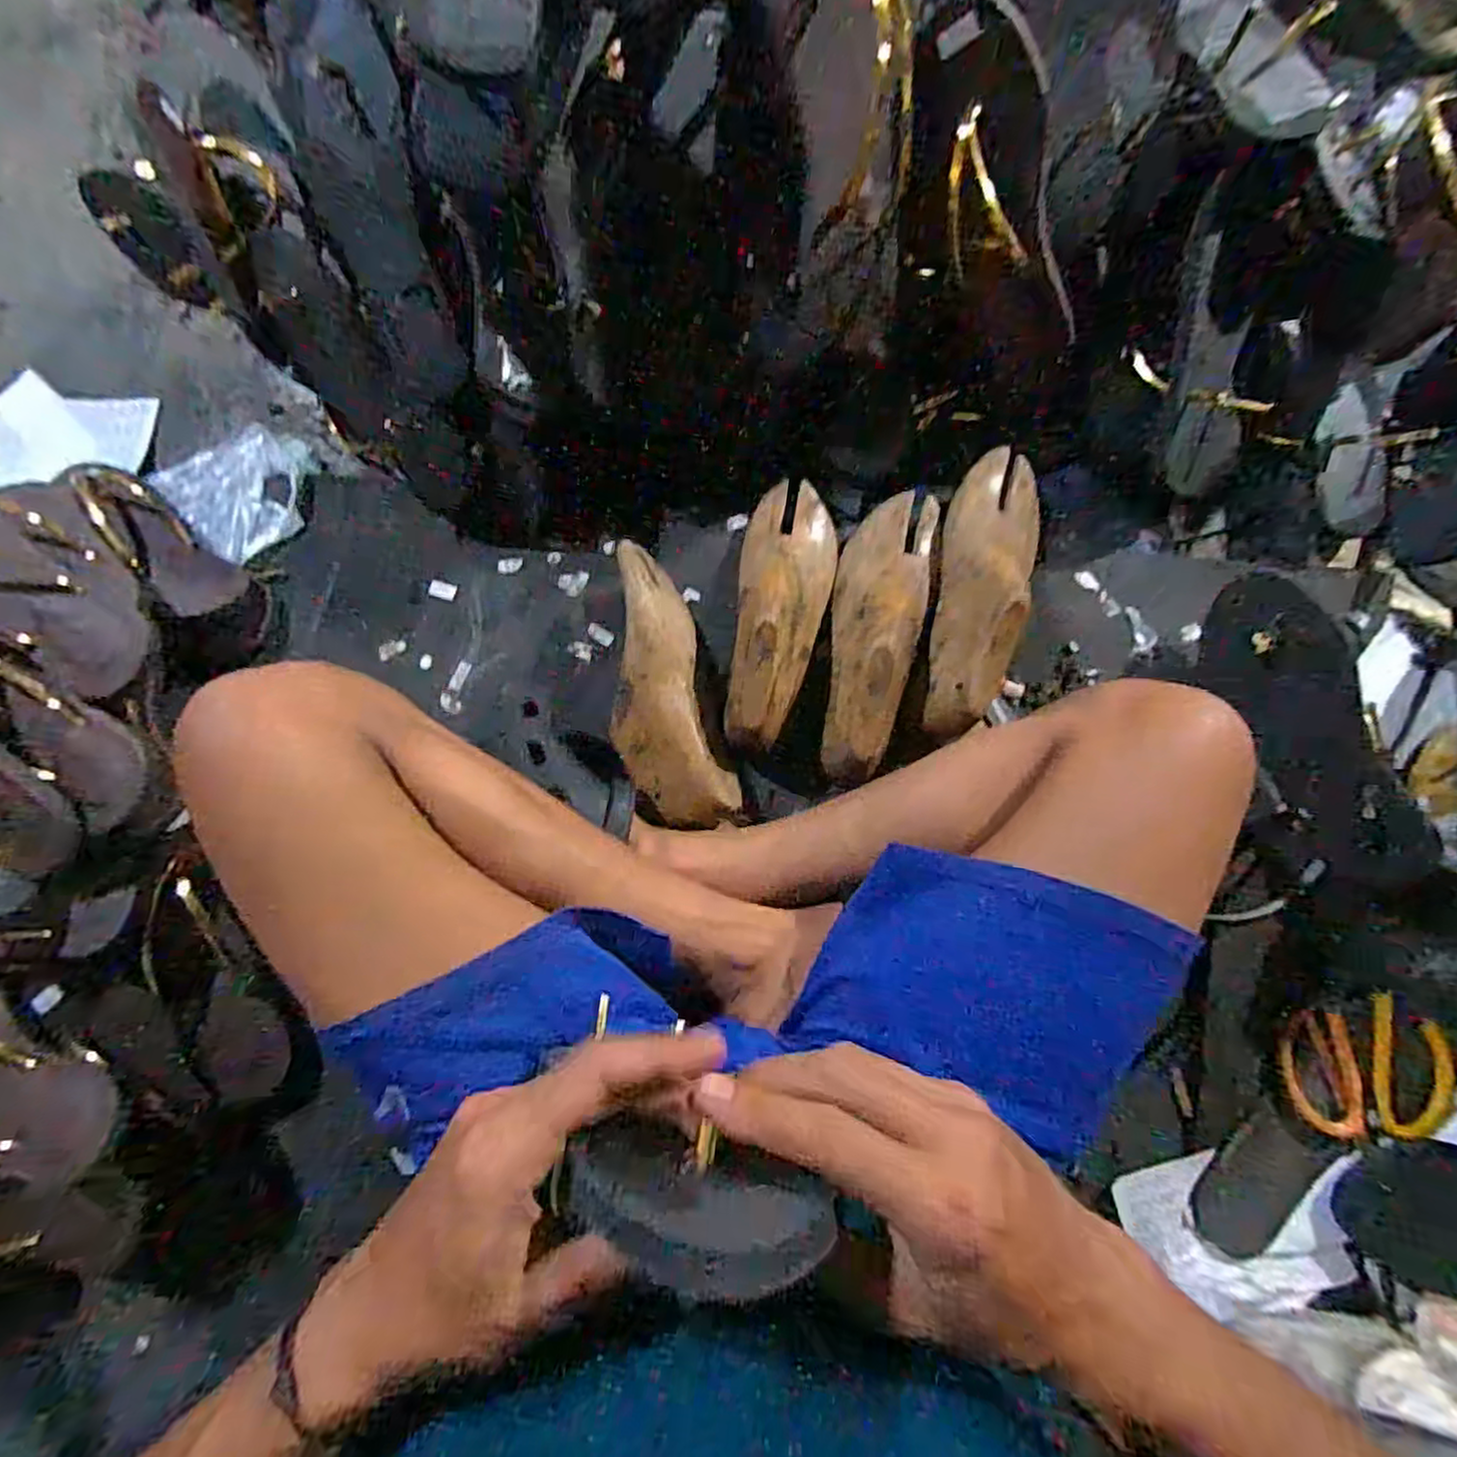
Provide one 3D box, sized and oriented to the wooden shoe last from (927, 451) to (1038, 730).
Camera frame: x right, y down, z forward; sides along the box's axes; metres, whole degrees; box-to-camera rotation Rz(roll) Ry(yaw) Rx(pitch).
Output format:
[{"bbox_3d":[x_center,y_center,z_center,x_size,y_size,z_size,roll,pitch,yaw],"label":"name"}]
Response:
[{"bbox_3d":[0.200,-0.111,0.557,0.076,0.063,0.232,15,69,6],"label":"wooden shoe last"}]

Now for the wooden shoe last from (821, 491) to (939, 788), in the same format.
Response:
[{"bbox_3d":[0.119,-0.080,0.567,0.078,0.068,0.251,11,71,6],"label":"wooden shoe last"}]

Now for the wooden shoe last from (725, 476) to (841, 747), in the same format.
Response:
[{"bbox_3d":[0.040,-0.095,0.571,0.075,0.055,0.235,10,69,6],"label":"wooden shoe last"}]

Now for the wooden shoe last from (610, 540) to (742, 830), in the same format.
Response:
[{"bbox_3d":[-0.061,-0.030,0.582,0.086,0.063,0.231,-16,84,2],"label":"wooden shoe last"}]

